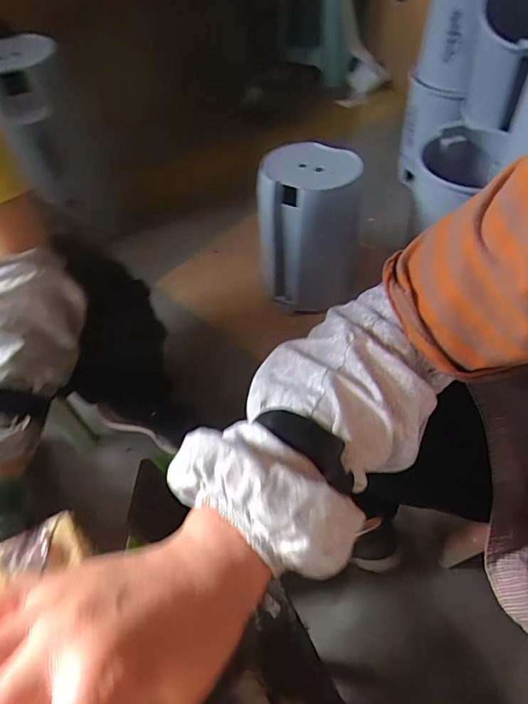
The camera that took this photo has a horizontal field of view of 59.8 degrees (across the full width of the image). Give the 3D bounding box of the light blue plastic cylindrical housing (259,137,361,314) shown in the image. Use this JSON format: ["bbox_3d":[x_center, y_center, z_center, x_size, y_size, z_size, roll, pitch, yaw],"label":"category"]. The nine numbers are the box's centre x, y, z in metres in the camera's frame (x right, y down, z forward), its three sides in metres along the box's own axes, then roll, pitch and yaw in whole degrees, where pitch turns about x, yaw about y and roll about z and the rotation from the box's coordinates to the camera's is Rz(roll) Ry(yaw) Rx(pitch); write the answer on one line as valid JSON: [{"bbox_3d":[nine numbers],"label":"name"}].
[{"bbox_3d":[0.098,-0.282,1.077,0.204,0.326,0.167,-6,52,0],"label":"light blue plastic cylindrical housing"}]

